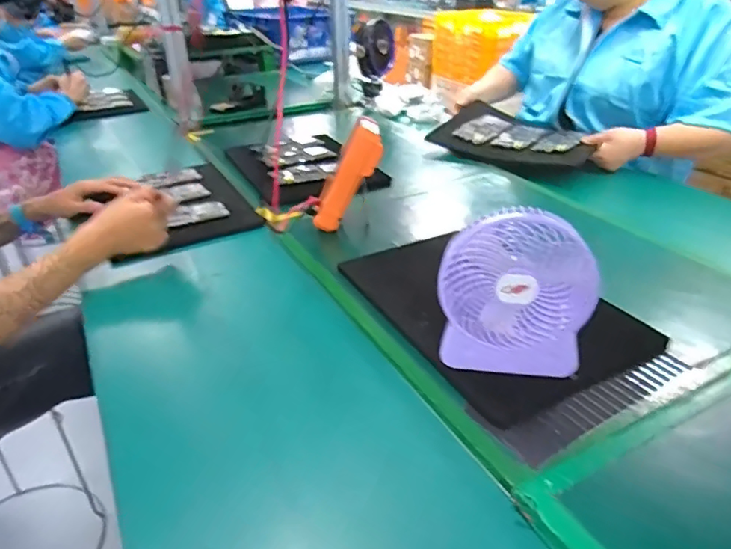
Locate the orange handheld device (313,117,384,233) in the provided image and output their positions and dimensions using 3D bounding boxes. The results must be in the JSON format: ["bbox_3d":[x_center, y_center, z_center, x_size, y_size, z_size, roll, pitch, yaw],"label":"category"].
[{"bbox_3d":[-0.028,-0.147,0.832,0.052,0.182,0.040,18,22,-25],"label":"orange handheld device"}]

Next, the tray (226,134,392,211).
[{"bbox_3d":[-0.123,-0.232,1.131,0.240,0.035,0.348,-16,34,-23],"label":"tray"}]

